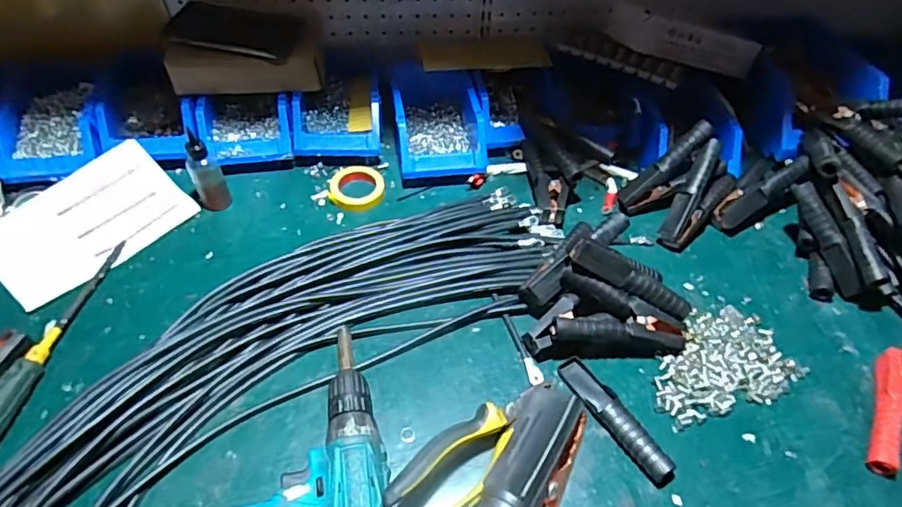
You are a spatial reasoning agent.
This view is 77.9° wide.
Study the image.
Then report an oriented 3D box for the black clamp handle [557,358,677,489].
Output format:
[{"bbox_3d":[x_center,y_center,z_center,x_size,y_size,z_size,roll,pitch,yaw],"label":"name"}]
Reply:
[{"bbox_3d":[0.156,0.156,0.534,0.031,0.018,0.140,-22,55,-20],"label":"black clamp handle"}]

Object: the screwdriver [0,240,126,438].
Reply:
[{"bbox_3d":[-0.405,0.081,0.563,0.035,0.027,0.250,7,50,3],"label":"screwdriver"}]

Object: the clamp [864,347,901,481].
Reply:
[{"bbox_3d":[0.454,0.164,0.536,0.086,0.026,0.138,23,53,16],"label":"clamp"}]

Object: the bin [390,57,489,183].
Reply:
[{"bbox_3d":[-0.021,-0.185,0.776,0.114,0.073,0.178,-7,51,-9],"label":"bin"}]

